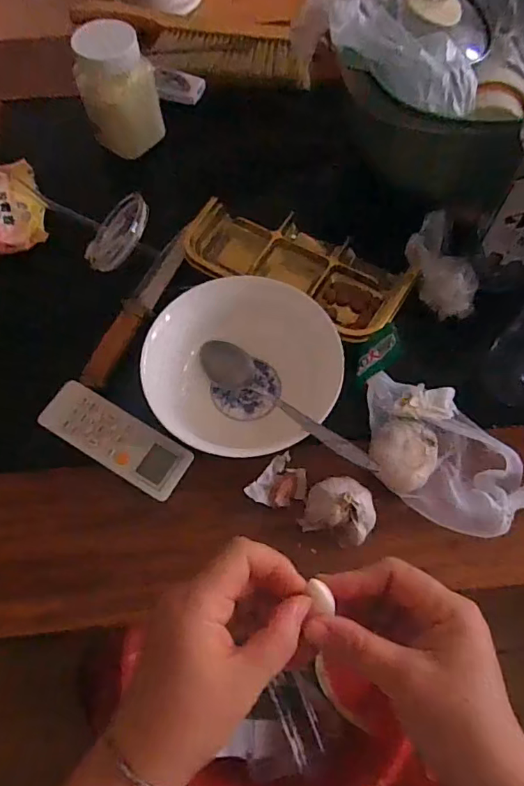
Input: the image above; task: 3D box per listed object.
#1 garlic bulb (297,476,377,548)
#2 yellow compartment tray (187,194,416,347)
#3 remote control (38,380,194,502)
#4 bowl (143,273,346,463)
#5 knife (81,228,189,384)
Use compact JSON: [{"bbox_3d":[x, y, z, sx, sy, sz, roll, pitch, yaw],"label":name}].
[{"bbox_3d":[0.061,0.089,0.390,0.052,0.034,0.045,19,67,10],"label":"garlic bulb"},{"bbox_3d":[0.035,-0.123,0.499,0.212,0.041,0.098,29,69,14],"label":"yellow compartment tray"},{"bbox_3d":[-0.123,0.038,0.426,0.129,0.020,0.047,28,69,13],"label":"remote control"},{"bbox_3d":[-0.014,-0.025,0.433,0.154,0.058,0.147,0,65,1],"label":"bowl"},{"bbox_3d":[-0.117,-0.083,0.484,0.031,0.013,0.179,18,67,9],"label":"knife"}]

